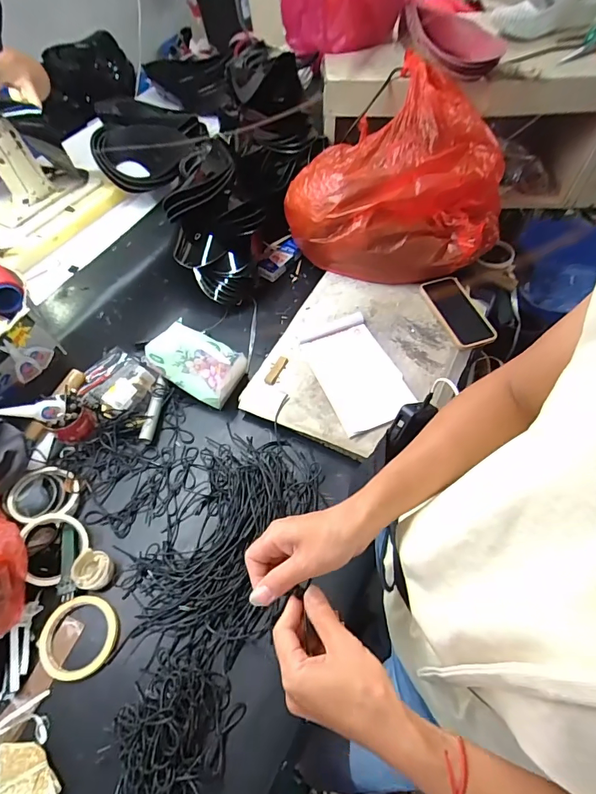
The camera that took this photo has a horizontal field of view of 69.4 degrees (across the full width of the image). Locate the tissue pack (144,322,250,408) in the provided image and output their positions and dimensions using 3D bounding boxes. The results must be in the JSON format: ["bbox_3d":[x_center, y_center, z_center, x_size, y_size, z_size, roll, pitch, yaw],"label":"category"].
[{"bbox_3d":[-0.171,-0.058,0.729,0.147,0.095,0.087,23,61,14],"label":"tissue pack"}]

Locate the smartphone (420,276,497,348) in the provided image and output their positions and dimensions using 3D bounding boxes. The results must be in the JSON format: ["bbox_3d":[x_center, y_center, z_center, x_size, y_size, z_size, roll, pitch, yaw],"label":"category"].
[{"bbox_3d":[0.298,-0.160,0.796,0.088,0.014,0.163,-17,60,-10],"label":"smartphone"}]

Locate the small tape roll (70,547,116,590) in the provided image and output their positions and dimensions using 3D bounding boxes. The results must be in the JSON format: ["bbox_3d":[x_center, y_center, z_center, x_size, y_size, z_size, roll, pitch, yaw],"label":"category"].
[{"bbox_3d":[-0.279,0.235,0.587,0.050,0.030,0.048,0,58,1],"label":"small tape roll"}]

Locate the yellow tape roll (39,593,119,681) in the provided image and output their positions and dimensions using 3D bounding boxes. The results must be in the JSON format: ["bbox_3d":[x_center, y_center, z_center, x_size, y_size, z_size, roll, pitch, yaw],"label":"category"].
[{"bbox_3d":[-0.286,0.310,0.556,0.098,0.010,0.094,0,58,1],"label":"yellow tape roll"}]

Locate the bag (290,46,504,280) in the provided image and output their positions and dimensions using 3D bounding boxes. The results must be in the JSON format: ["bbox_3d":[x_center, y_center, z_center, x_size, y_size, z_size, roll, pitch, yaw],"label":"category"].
[{"bbox_3d":[0.186,-0.371,0.802,0.324,0.256,0.284,-29,62,-16],"label":"bag"}]

